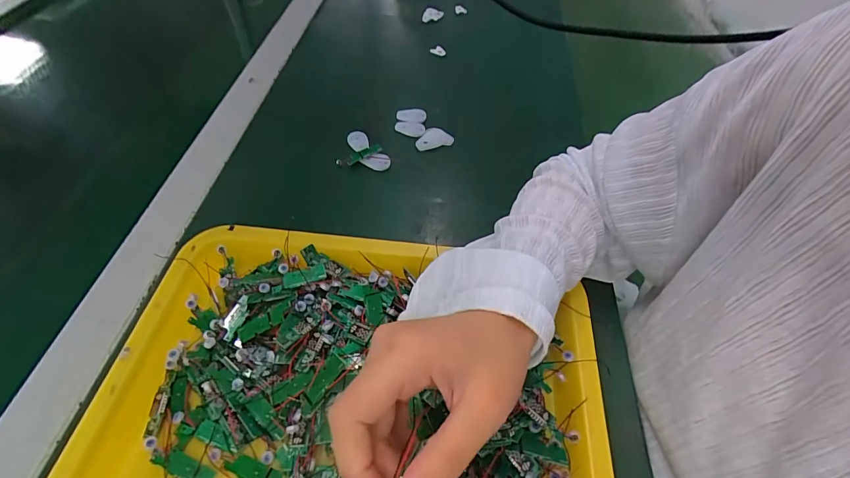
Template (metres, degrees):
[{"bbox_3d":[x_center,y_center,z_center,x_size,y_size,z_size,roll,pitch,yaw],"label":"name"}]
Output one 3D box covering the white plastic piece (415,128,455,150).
[{"bbox_3d":[0.010,-0.116,0.462,0.042,0.014,0.022,-16,55,-14],"label":"white plastic piece"}]

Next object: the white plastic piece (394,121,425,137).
[{"bbox_3d":[-0.017,-0.132,0.473,0.035,0.005,0.025,7,53,3],"label":"white plastic piece"}]

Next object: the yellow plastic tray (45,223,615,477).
[{"bbox_3d":[-0.057,0.109,0.273,0.356,0.037,0.263,5,53,2],"label":"yellow plastic tray"}]

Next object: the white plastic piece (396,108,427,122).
[{"bbox_3d":[-0.017,-0.151,0.490,0.036,0.009,0.022,1,53,-1],"label":"white plastic piece"}]

